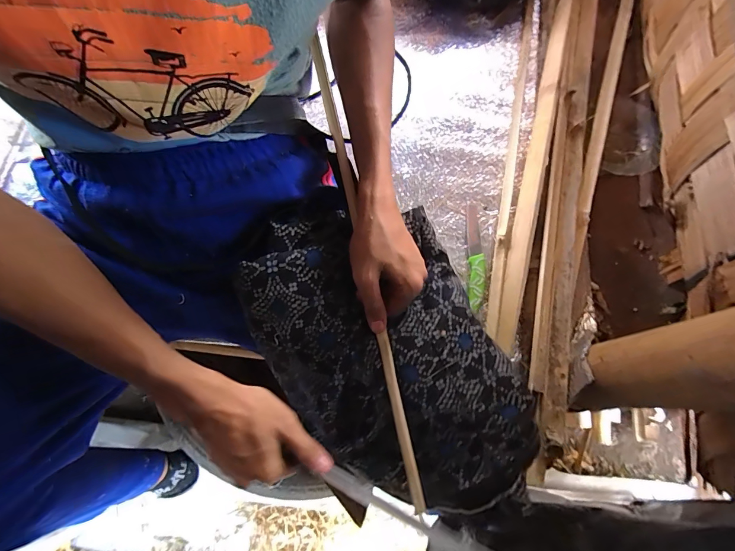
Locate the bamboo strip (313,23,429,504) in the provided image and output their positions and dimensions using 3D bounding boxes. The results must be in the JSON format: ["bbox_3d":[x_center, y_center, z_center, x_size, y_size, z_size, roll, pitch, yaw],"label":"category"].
[{"bbox_3d":[-0.001,-0.003,0.362,0.014,0.014,0.465,-13,89,-4],"label":"bamboo strip"}]

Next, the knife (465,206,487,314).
[{"bbox_3d":[0.161,-0.030,0.540,0.026,0.009,0.167,3,71,2],"label":"knife"}]

